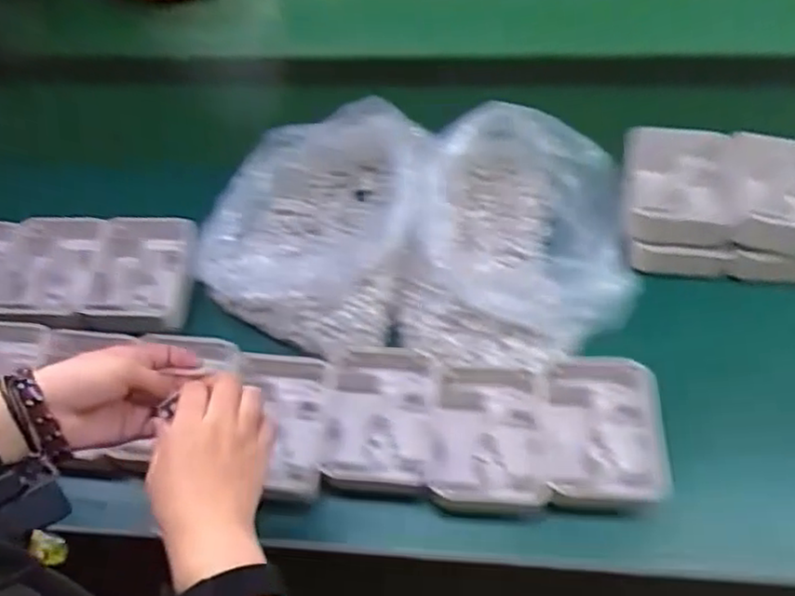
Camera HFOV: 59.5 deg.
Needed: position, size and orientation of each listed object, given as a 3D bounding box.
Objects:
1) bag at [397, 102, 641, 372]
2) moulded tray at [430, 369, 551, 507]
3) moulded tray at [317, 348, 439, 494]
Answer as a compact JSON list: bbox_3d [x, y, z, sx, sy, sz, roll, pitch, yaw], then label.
[{"bbox_3d":[0.124,-0.065,0.712,0.221,0.111,0.267,6,57,9],"label":"bag"},{"bbox_3d":[0.086,0.130,0.642,0.101,0.033,0.127,3,56,7],"label":"moulded tray"},{"bbox_3d":[-0.018,0.117,0.658,0.104,0.037,0.140,1,56,5],"label":"moulded tray"}]

